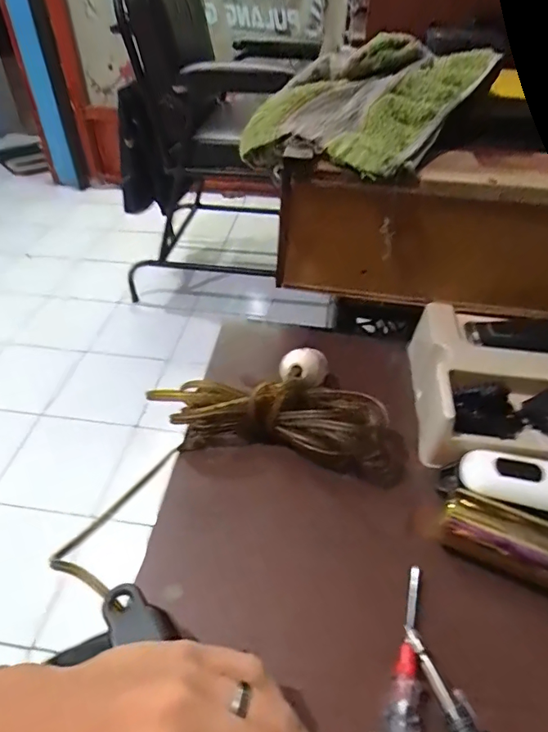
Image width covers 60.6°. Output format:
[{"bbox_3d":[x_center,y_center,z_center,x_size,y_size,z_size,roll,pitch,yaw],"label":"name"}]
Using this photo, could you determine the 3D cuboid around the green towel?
[{"bbox_3d":[0.082,-0.237,0.423,0.165,0.067,0.227,26,48,25],"label":"green towel"}]

